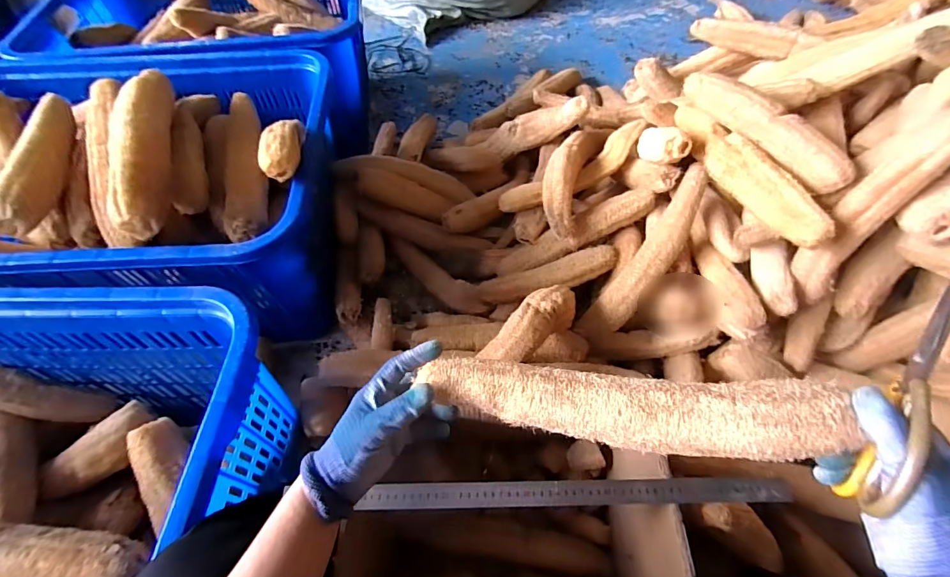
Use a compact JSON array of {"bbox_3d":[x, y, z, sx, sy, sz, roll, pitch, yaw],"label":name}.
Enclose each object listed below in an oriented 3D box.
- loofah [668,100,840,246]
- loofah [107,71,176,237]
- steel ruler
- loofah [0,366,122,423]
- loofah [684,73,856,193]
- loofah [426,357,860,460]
[{"bbox_3d":[0.467,-0.218,0.745,0.056,0.059,0.383,-17,58,-10],"label":"loofah"},{"bbox_3d":[-0.539,-0.235,0.685,0.072,0.078,0.357,-16,58,-10],"label":"loofah"},{"bbox_3d":[0.120,0.251,0.515,0.506,0.009,0.029,-2,75,1],"label":"steel ruler"},{"bbox_3d":[-0.780,0.178,0.717,0.060,0.277,0.072,-29,47,36],"label":"loofah"},{"bbox_3d":[0.496,-0.285,0.724,0.047,0.058,0.317,-27,60,-16],"label":"loofah"},{"bbox_3d":[0.127,0.102,0.358,0.318,0.047,0.060,3,56,13],"label":"loofah"}]

